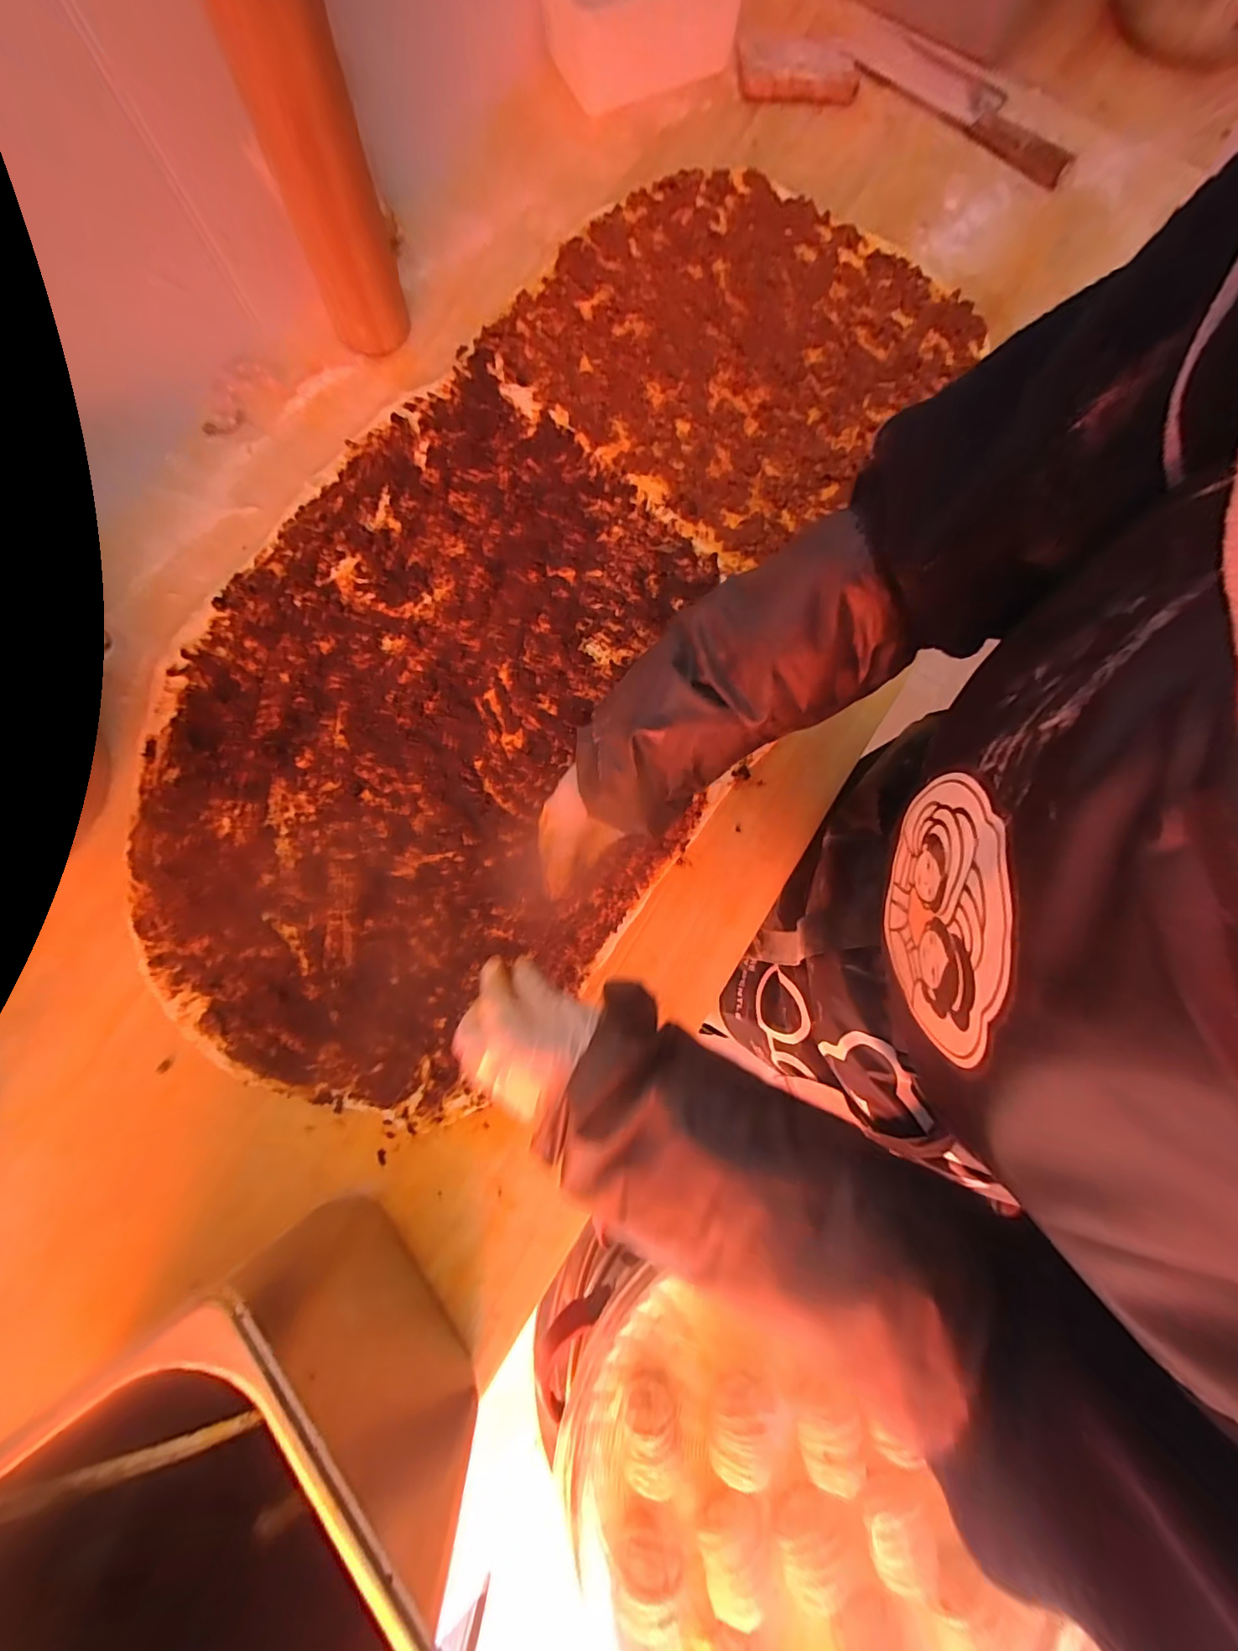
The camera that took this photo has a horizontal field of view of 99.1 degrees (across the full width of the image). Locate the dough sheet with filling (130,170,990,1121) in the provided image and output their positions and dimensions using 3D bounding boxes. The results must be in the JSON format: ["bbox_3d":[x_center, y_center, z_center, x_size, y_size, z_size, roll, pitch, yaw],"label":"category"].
[{"bbox_3d":[-0.074,-0.273,0.556,0.503,0.023,1.089,29,81,6],"label":"dough sheet with filling"}]

